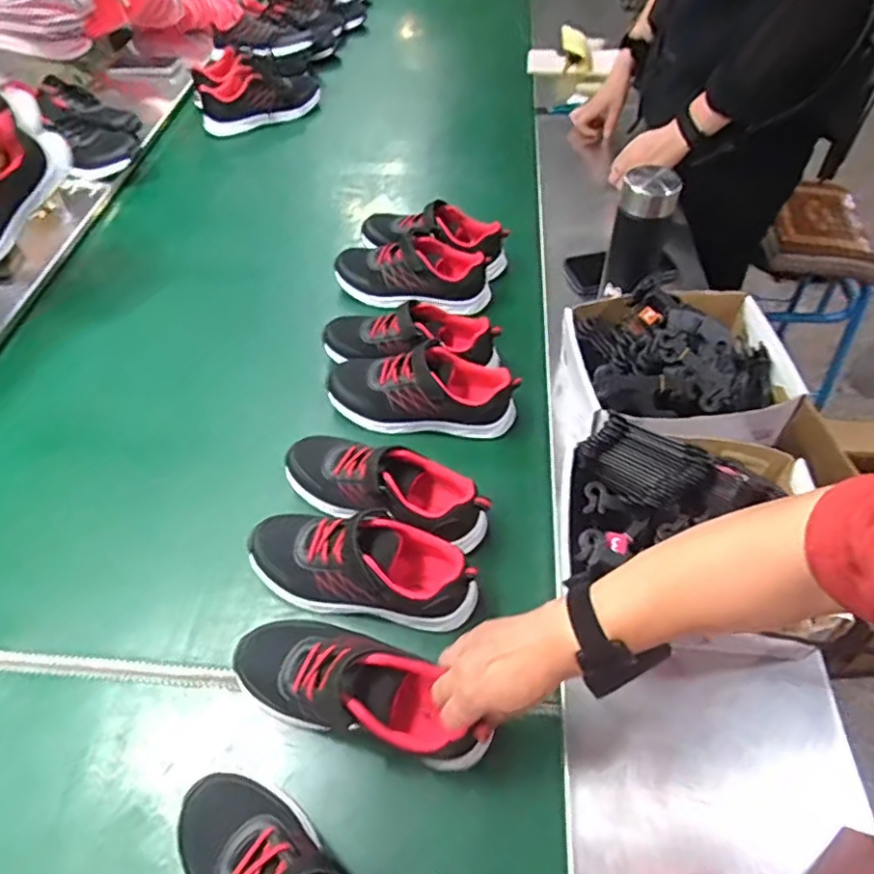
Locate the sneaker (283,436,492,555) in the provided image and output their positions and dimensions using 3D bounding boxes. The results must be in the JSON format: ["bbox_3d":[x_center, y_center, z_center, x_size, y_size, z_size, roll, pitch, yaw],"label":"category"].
[{"bbox_3d":[-0.056,0.056,0.682,0.225,0.103,0.081,25,58,21],"label":"sneaker"}]

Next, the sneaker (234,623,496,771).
[{"bbox_3d":[-0.070,0.217,0.546,0.230,0.087,0.089,14,52,19],"label":"sneaker"}]

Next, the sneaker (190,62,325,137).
[{"bbox_3d":[-0.386,-0.767,1.370,0.274,0.095,0.108,-35,58,-21],"label":"sneaker"}]

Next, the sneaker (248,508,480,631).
[{"bbox_3d":[-0.080,0.131,0.627,0.238,0.091,0.087,10,54,11],"label":"sneaker"}]

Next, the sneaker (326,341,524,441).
[{"bbox_3d":[-0.020,-0.057,0.772,0.232,0.100,0.075,1,52,4],"label":"sneaker"}]

